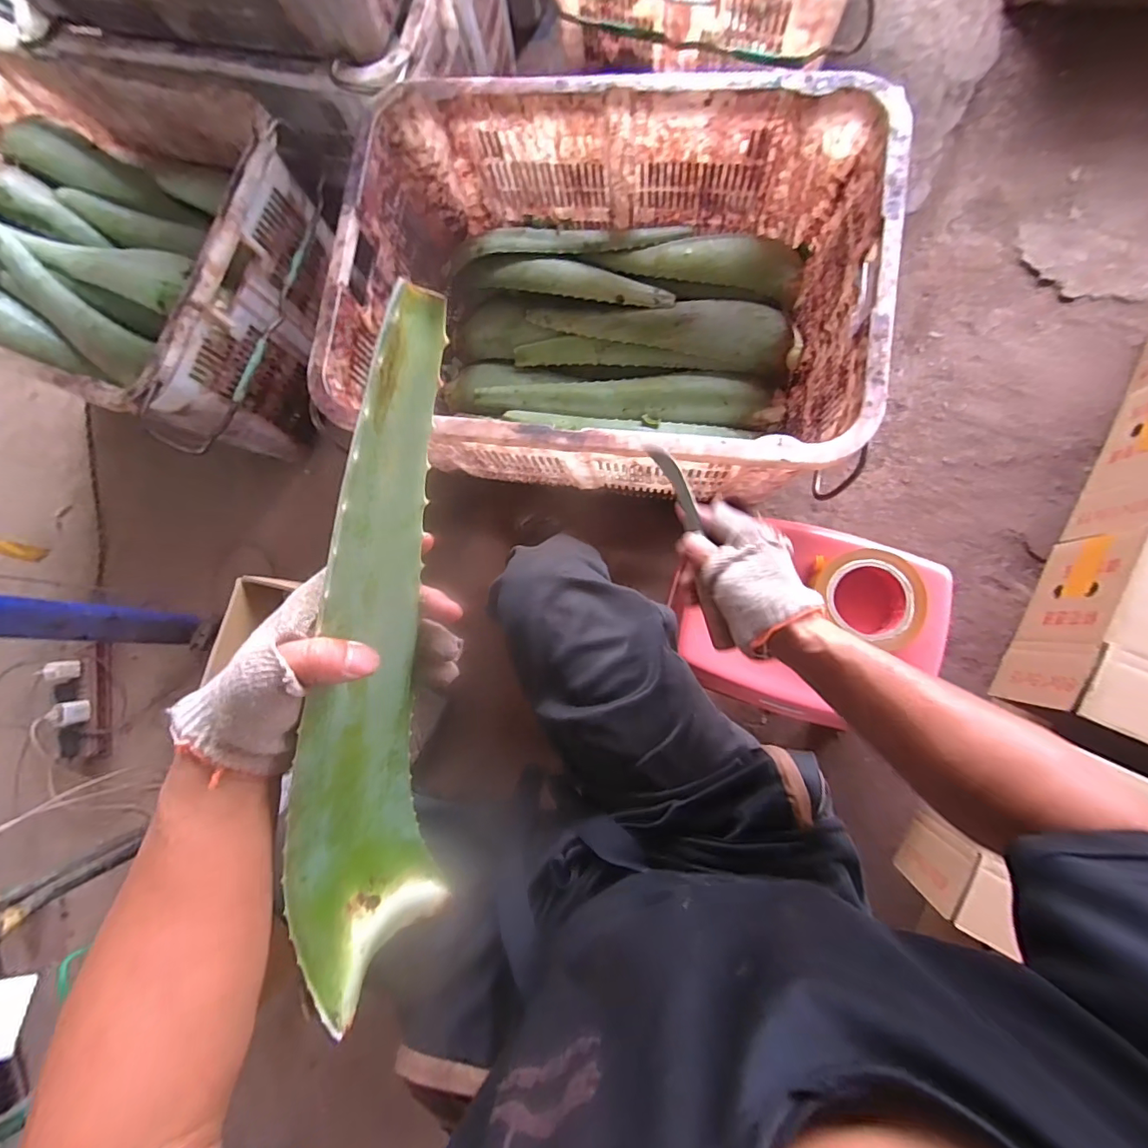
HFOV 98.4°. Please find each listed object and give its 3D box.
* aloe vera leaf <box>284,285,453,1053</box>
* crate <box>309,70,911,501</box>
[{"bbox_3d":[-0.107,0.066,0.280,0.055,0.098,0.398,16,111,8],"label":"aloe vera leaf"},{"bbox_3d":[0.044,-0.366,0.745,0.660,0.330,0.468,8,86,8],"label":"crate"}]

